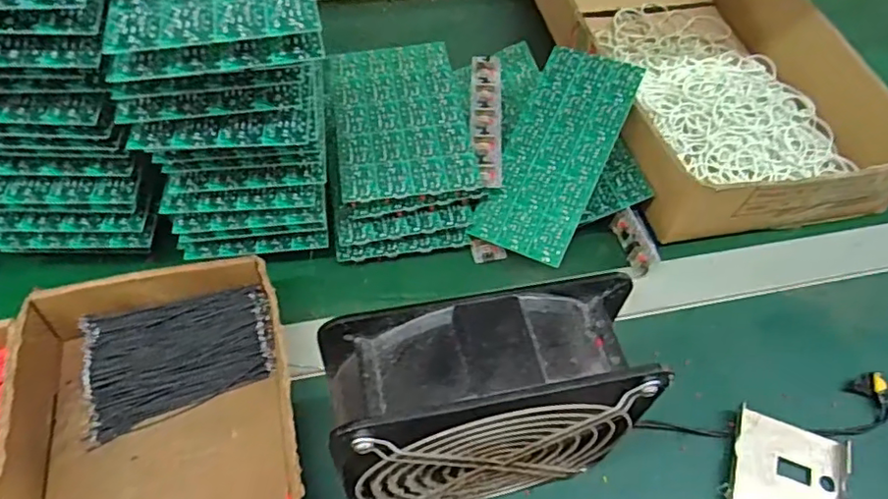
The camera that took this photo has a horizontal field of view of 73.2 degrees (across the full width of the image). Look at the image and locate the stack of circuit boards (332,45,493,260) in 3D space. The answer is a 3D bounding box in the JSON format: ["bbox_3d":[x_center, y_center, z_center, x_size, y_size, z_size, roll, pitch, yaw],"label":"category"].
[{"bbox_3d":[-0.038,-0.090,0.496,0.113,0.049,0.198,-7,54,-7],"label":"stack of circuit boards"}]

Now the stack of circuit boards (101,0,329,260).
[{"bbox_3d":[-0.142,-0.117,0.411,0.116,0.176,0.174,-7,54,-8],"label":"stack of circuit boards"}]

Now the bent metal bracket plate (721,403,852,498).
[{"bbox_3d":[0.215,0.138,0.370,0.072,0.011,0.067,19,55,11],"label":"bent metal bracket plate"}]

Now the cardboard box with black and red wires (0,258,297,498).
[{"bbox_3d":[-0.163,0.118,0.346,0.153,0.047,0.236,-11,55,-11],"label":"cardboard box with black and red wires"}]

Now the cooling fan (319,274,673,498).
[{"bbox_3d":[0.021,0.090,0.312,0.149,0.154,0.059,-9,55,-9],"label":"cooling fan"}]

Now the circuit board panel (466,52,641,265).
[{"bbox_3d":[0.090,-0.077,0.468,0.077,0.004,0.177,20,76,21],"label":"circuit board panel"}]

